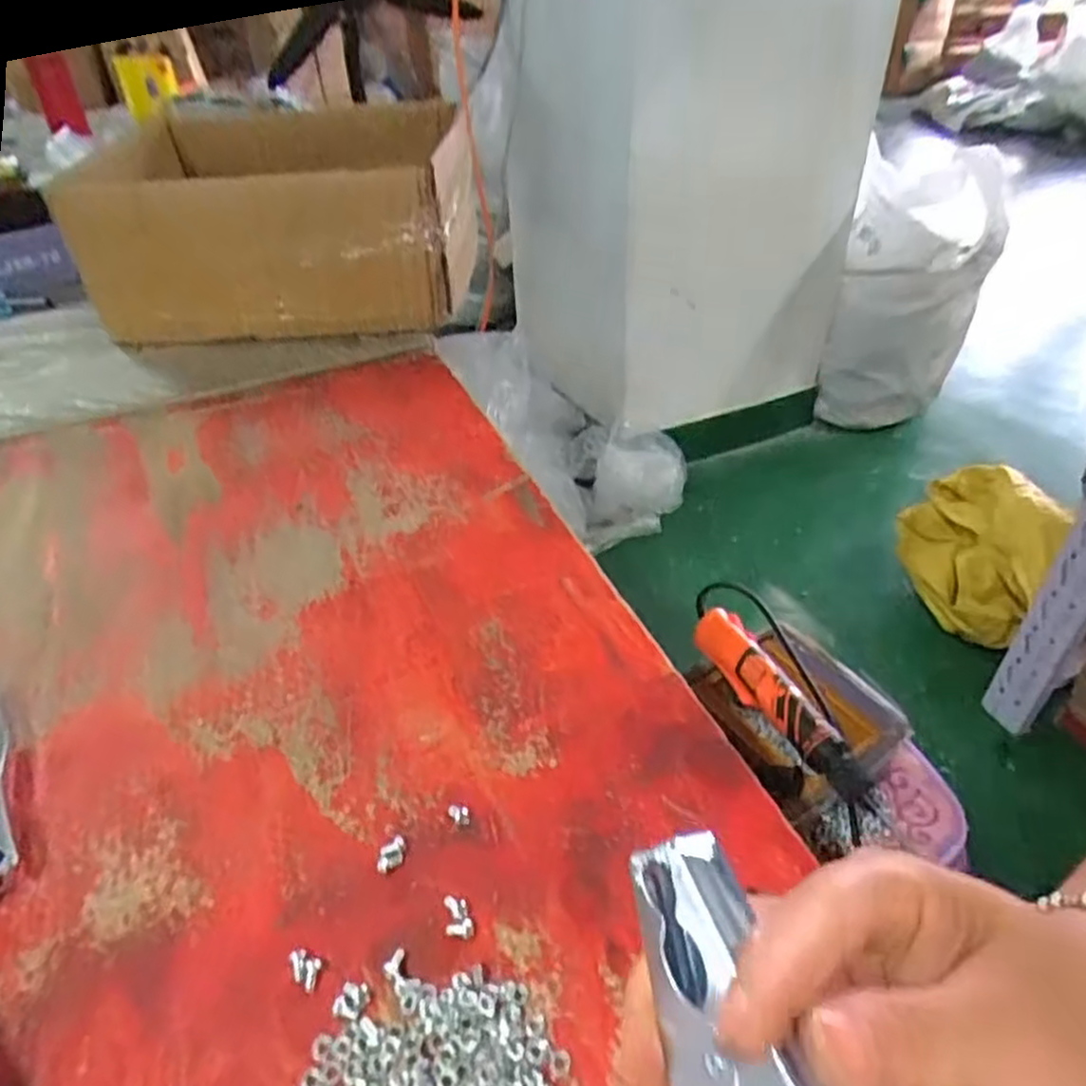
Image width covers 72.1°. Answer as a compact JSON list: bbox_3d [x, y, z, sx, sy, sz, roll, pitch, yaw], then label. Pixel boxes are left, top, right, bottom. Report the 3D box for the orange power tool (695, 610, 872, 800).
[{"bbox_3d":[0.223,0.149,0.719,0.047,0.043,0.225,-18,42,-17],"label":"orange power tool"}]

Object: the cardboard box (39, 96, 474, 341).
[{"bbox_3d":[-0.302,-0.402,0.909,0.388,0.159,0.365,-2,40,1],"label":"cardboard box"}]

